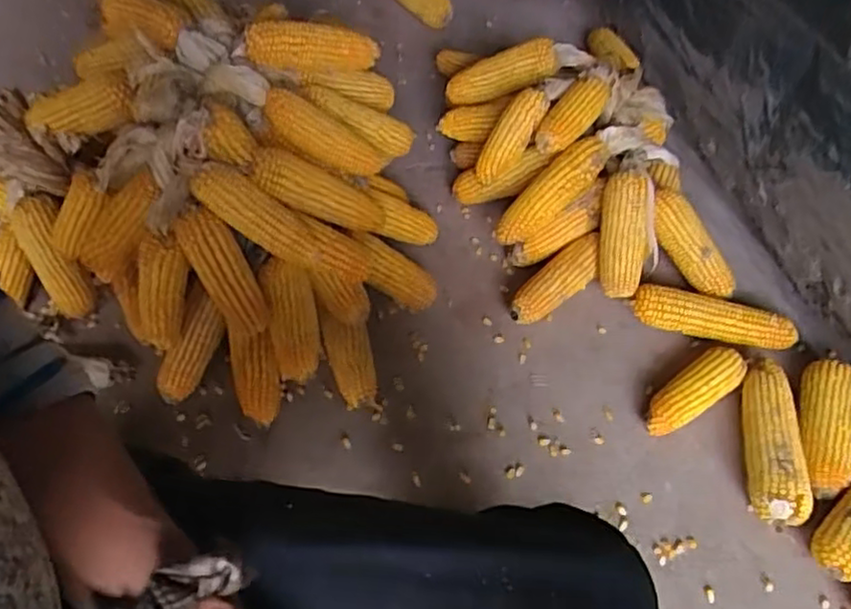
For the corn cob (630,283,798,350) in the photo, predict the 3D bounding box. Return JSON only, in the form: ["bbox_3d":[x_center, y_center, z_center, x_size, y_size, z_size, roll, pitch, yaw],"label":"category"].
[{"bbox_3d":[0.378,0.022,0.901,0.206,0.045,0.052,15,58,10],"label":"corn cob"}]

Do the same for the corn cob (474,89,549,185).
[{"bbox_3d":[0.121,-0.238,0.970,0.050,0.040,0.148,36,97,24],"label":"corn cob"}]

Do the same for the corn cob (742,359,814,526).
[{"bbox_3d":[0.408,0.160,0.804,0.064,0.052,0.201,9,56,6],"label":"corn cob"}]

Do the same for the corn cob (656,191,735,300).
[{"bbox_3d":[0.361,-0.081,0.928,0.056,0.041,0.164,-39,98,-20],"label":"corn cob"}]

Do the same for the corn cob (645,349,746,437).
[{"bbox_3d":[0.329,0.112,0.846,0.150,0.049,0.056,-33,62,-20],"label":"corn cob"}]

